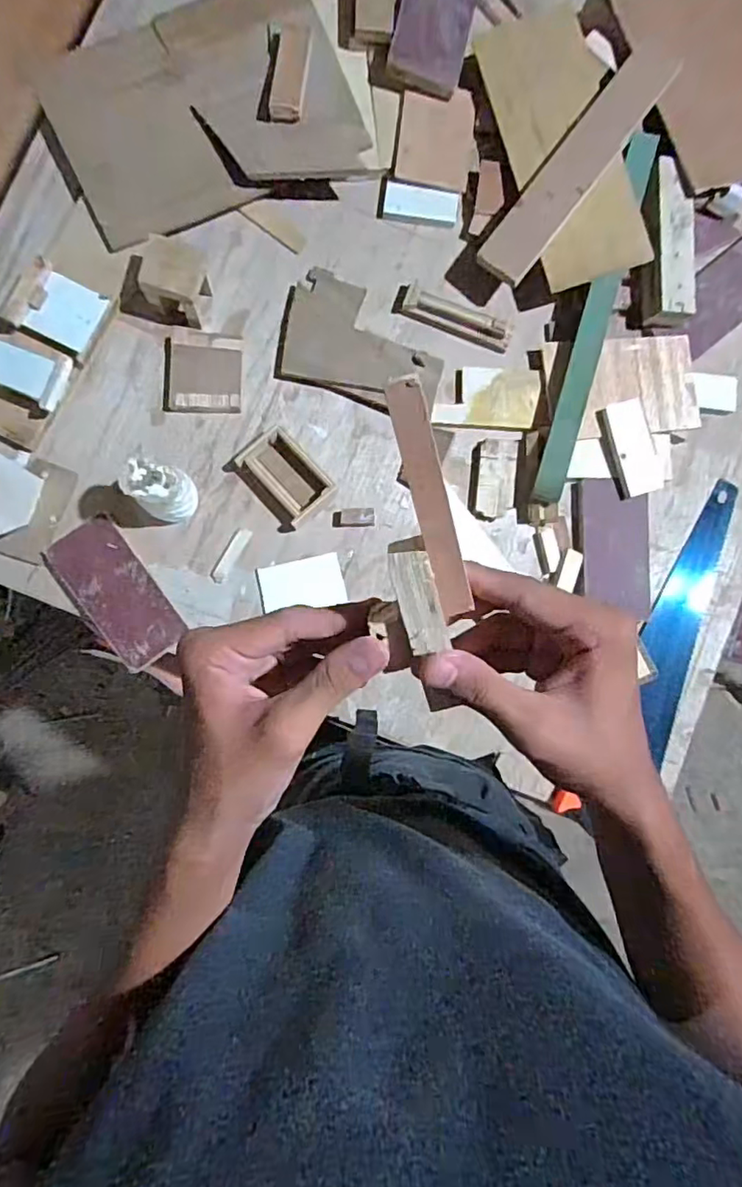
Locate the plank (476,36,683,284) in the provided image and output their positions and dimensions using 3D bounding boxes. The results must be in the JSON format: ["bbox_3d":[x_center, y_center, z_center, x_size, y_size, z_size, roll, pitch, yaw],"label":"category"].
[{"bbox_3d":[0.268,-0.559,0.737,0.070,0.014,0.363,37,89,11],"label":"plank"}]

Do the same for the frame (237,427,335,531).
[{"bbox_3d":[-0.111,-0.151,0.742,0.083,0.023,0.109,-43,88,-4],"label":"frame"}]

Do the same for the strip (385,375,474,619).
[{"bbox_3d":[0.026,-0.038,0.246,0.015,0.004,0.106,-17,113,-1],"label":"strip"}]

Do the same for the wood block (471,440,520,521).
[{"bbox_3d":[0.165,-0.155,0.773,0.062,0.015,0.106,4,86,-2],"label":"wood block"}]

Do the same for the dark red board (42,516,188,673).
[{"bbox_3d":[-0.324,0.002,0.727,0.095,0.015,0.193,-36,88,-4],"label":"dark red board"}]

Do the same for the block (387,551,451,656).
[{"bbox_3d":[0.022,0.005,0.257,0.017,0.010,0.047,-16,107,-1],"label":"block"}]

